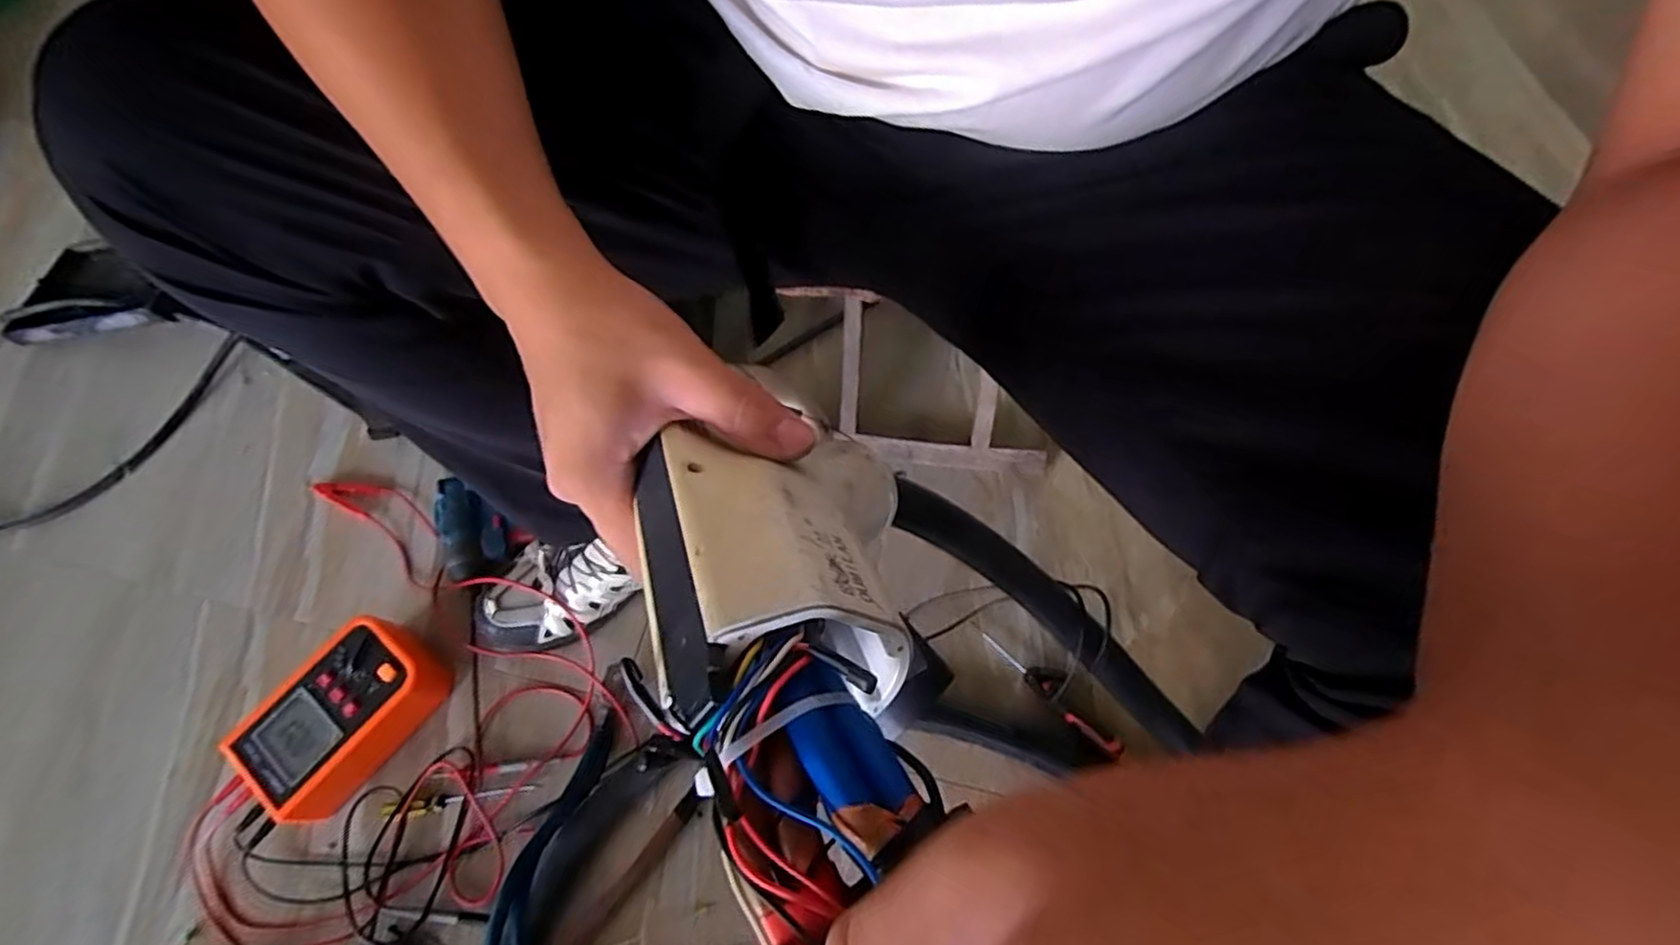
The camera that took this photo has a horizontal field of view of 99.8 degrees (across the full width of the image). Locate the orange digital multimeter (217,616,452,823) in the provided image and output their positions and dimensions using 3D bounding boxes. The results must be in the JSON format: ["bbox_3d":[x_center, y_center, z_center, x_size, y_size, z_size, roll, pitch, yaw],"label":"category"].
[{"bbox_3d":[-0.460,0.223,0.661,0.107,0.073,0.163,34,72,17],"label":"orange digital multimeter"}]

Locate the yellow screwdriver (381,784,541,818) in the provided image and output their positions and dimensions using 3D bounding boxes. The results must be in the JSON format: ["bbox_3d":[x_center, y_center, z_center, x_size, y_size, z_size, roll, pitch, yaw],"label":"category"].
[{"bbox_3d":[-0.342,0.295,0.638,0.137,0.009,0.014,-10,66,-1],"label":"yellow screwdriver"}]

